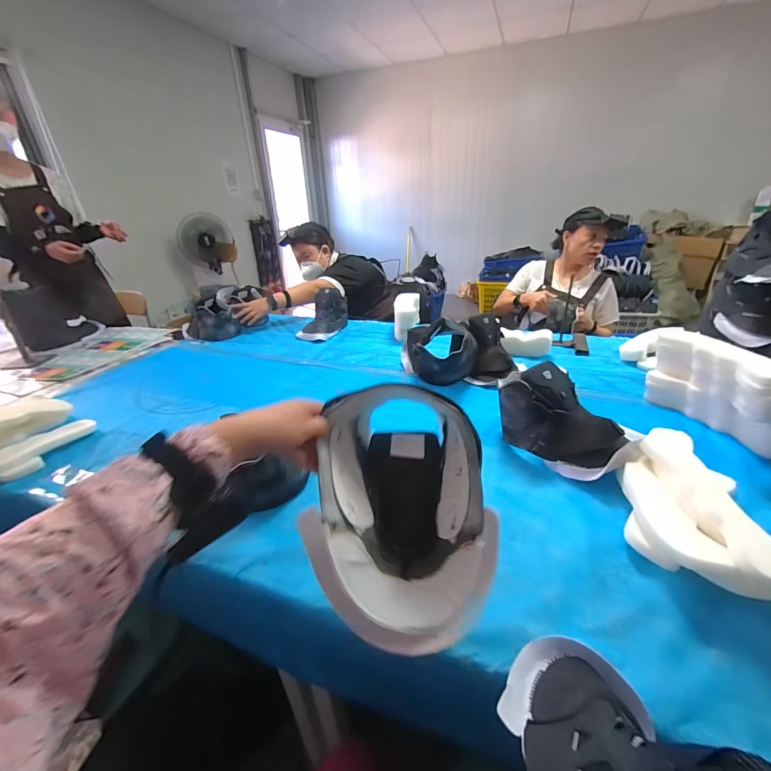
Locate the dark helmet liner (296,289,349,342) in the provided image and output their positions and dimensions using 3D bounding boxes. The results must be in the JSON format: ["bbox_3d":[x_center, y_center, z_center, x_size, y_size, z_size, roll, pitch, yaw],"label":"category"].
[{"bbox_3d":[-0.263,-0.282,1.481,0.147,0.138,0.218,10,30,24],"label":"dark helmet liner"}]

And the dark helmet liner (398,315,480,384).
[{"bbox_3d":[0.156,-0.107,1.065,0.217,0.180,0.217,-1,28,4],"label":"dark helmet liner"}]

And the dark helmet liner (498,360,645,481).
[{"bbox_3d":[0.342,0.057,0.728,0.139,0.146,0.276,-15,30,-22],"label":"dark helmet liner"}]

